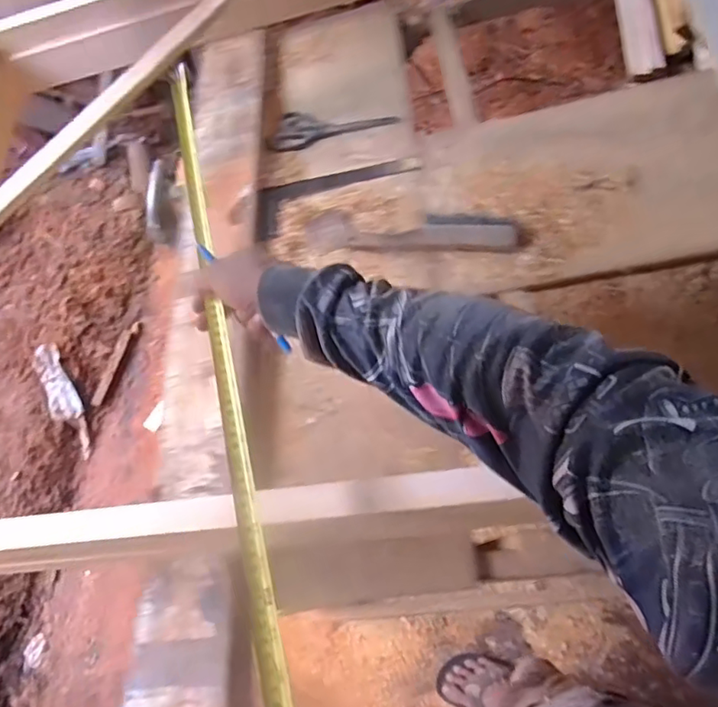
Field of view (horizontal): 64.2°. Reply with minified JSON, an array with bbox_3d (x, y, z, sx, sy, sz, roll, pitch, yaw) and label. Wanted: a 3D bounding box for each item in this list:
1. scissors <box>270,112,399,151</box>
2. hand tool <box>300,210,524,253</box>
[{"bbox_3d":[-0.038,-0.370,0.926,0.202,0.017,0.089,-3,70,14],"label":"scissors"},{"bbox_3d":[0.071,-0.167,0.787,0.287,0.031,0.068,4,70,16],"label":"hand tool"}]

